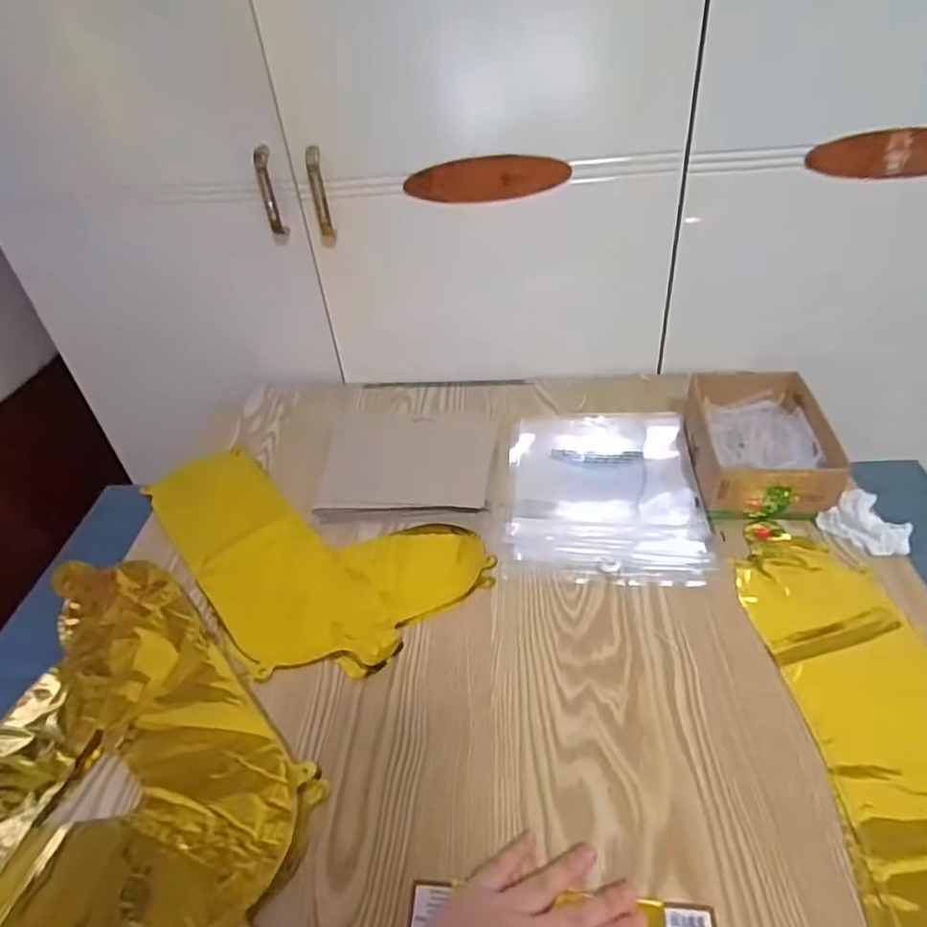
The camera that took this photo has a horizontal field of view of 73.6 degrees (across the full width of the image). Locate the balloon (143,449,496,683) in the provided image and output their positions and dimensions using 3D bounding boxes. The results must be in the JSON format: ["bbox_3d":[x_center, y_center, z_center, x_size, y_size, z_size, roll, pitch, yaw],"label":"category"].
[{"bbox_3d":[-0.173,0.072,0.672,0.230,0.006,0.377,-31,45,-28],"label":"balloon"}]

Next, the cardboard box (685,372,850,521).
[{"bbox_3d":[0.322,-0.023,0.684,0.137,0.065,0.192,4,40,11],"label":"cardboard box"}]

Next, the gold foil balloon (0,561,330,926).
[{"bbox_3d":[-0.266,0.208,0.508,0.274,0.018,0.346,-10,39,-5],"label":"gold foil balloon"}]

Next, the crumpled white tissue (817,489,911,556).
[{"bbox_3d":[0.391,0.061,0.599,0.059,0.030,0.068,-13,40,-10],"label":"crumpled white tissue"}]

